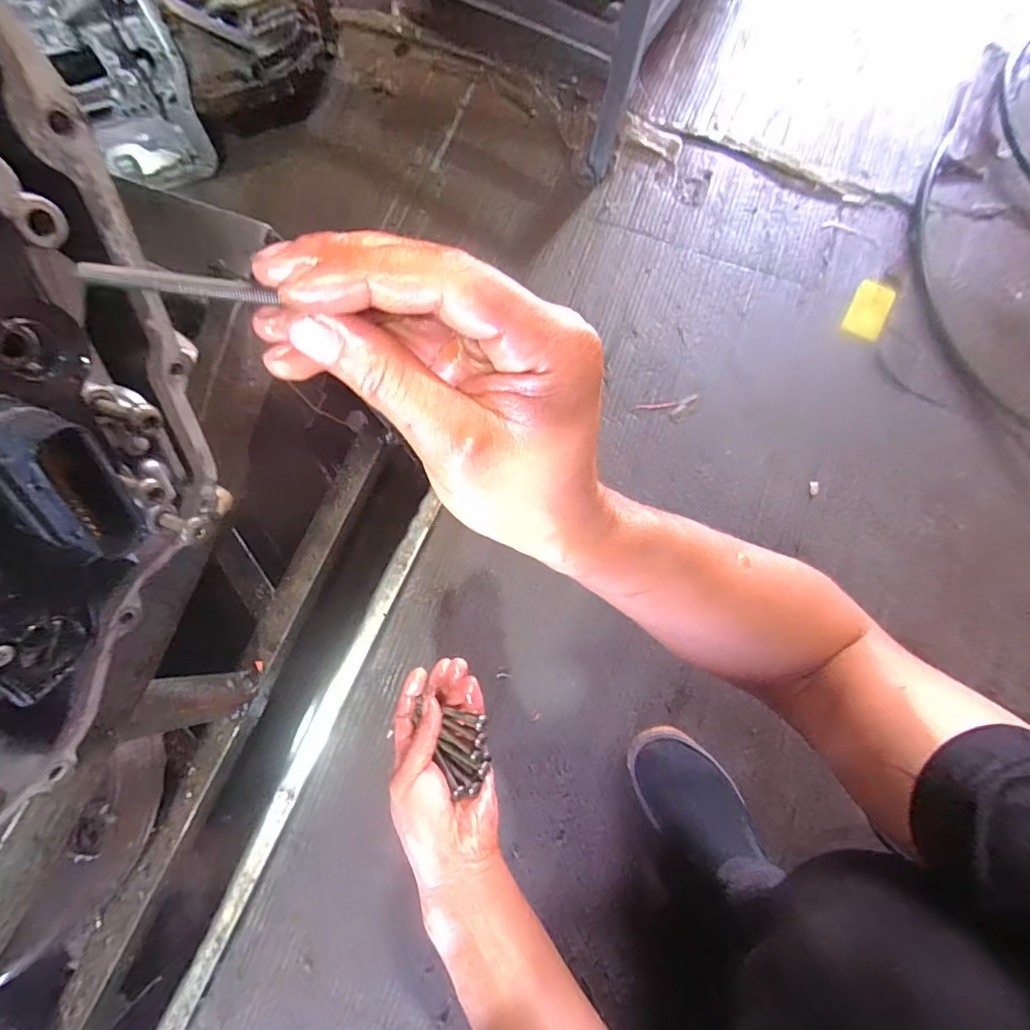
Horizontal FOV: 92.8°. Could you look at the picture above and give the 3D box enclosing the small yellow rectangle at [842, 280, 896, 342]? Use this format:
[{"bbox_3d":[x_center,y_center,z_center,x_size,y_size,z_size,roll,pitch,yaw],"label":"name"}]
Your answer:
[{"bbox_3d":[0.515,-0.299,0.714,0.052,0.009,0.095,28,80,6],"label":"small yellow rectangle"}]

